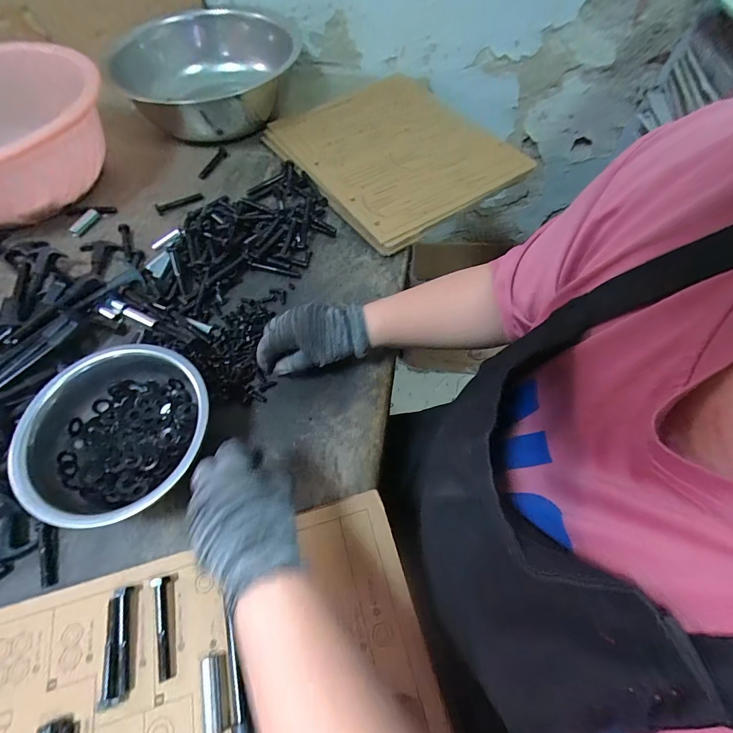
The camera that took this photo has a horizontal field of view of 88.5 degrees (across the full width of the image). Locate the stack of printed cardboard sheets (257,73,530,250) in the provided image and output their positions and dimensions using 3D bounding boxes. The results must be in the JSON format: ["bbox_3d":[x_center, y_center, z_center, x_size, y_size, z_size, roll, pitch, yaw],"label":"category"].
[{"bbox_3d":[0.055,-0.385,0.654,0.330,0.033,0.423,-33,63,-15],"label":"stack of printed cardboard sheets"}]

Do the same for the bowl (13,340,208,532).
[{"bbox_3d":[-0.239,0.062,0.376,0.162,0.058,0.162,-1,60,2],"label":"bowl"}]

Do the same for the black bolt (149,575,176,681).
[{"bbox_3d":[-0.172,0.218,0.316,0.013,0.015,0.074,-15,60,-5],"label":"black bolt"}]

